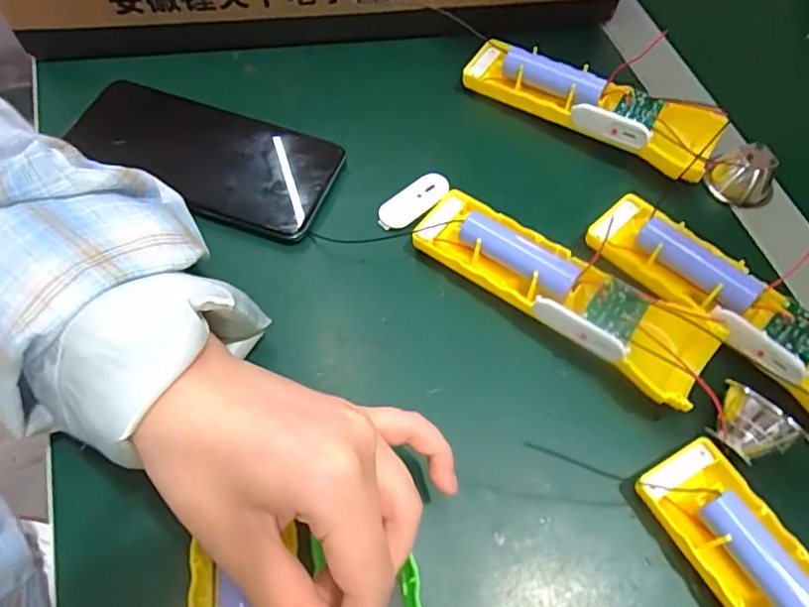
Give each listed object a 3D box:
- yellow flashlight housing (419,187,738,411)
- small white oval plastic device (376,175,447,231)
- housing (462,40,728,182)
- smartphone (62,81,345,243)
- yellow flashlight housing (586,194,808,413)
[{"bbox_3d":[0.081,-0.008,0.303,0.159,0.029,0.049,36,66,16],"label":"yellow flashlight housing"},{"bbox_3d":[0.005,-0.061,0.339,0.048,0.006,0.019,-40,70,-21],"label":"small white oval plastic device"},{"bbox_3d":[0.117,-0.128,0.367,0.159,0.030,0.042,27,64,12],"label":"housing"},{"bbox_3d":[-0.121,-0.088,0.344,0.159,0.015,0.075,19,63,8],"label":"smartphone"},{"bbox_3d":[0.171,0.000,0.302,0.049,0.031,0.159,-39,70,-20],"label":"yellow flashlight housing"}]

